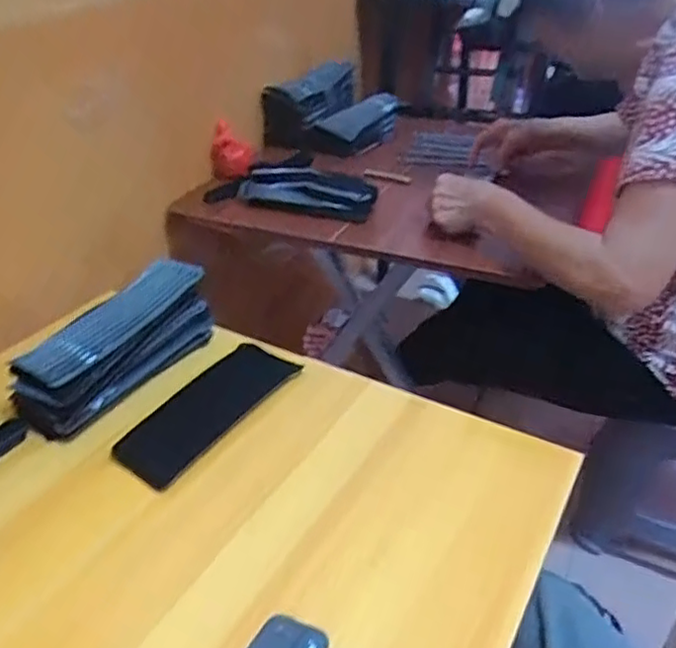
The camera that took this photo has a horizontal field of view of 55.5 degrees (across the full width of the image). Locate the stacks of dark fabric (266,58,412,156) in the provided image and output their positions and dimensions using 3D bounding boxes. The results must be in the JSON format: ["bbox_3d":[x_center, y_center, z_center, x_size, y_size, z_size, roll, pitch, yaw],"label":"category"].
[{"bbox_3d":[-0.008,-0.396,1.190,0.256,0.120,0.148,-1,34,-1],"label":"stacks of dark fabric"}]

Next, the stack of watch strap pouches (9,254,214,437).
[{"bbox_3d":[-0.219,0.020,0.646,0.061,0.076,0.208,20,39,27],"label":"stack of watch strap pouches"}]

